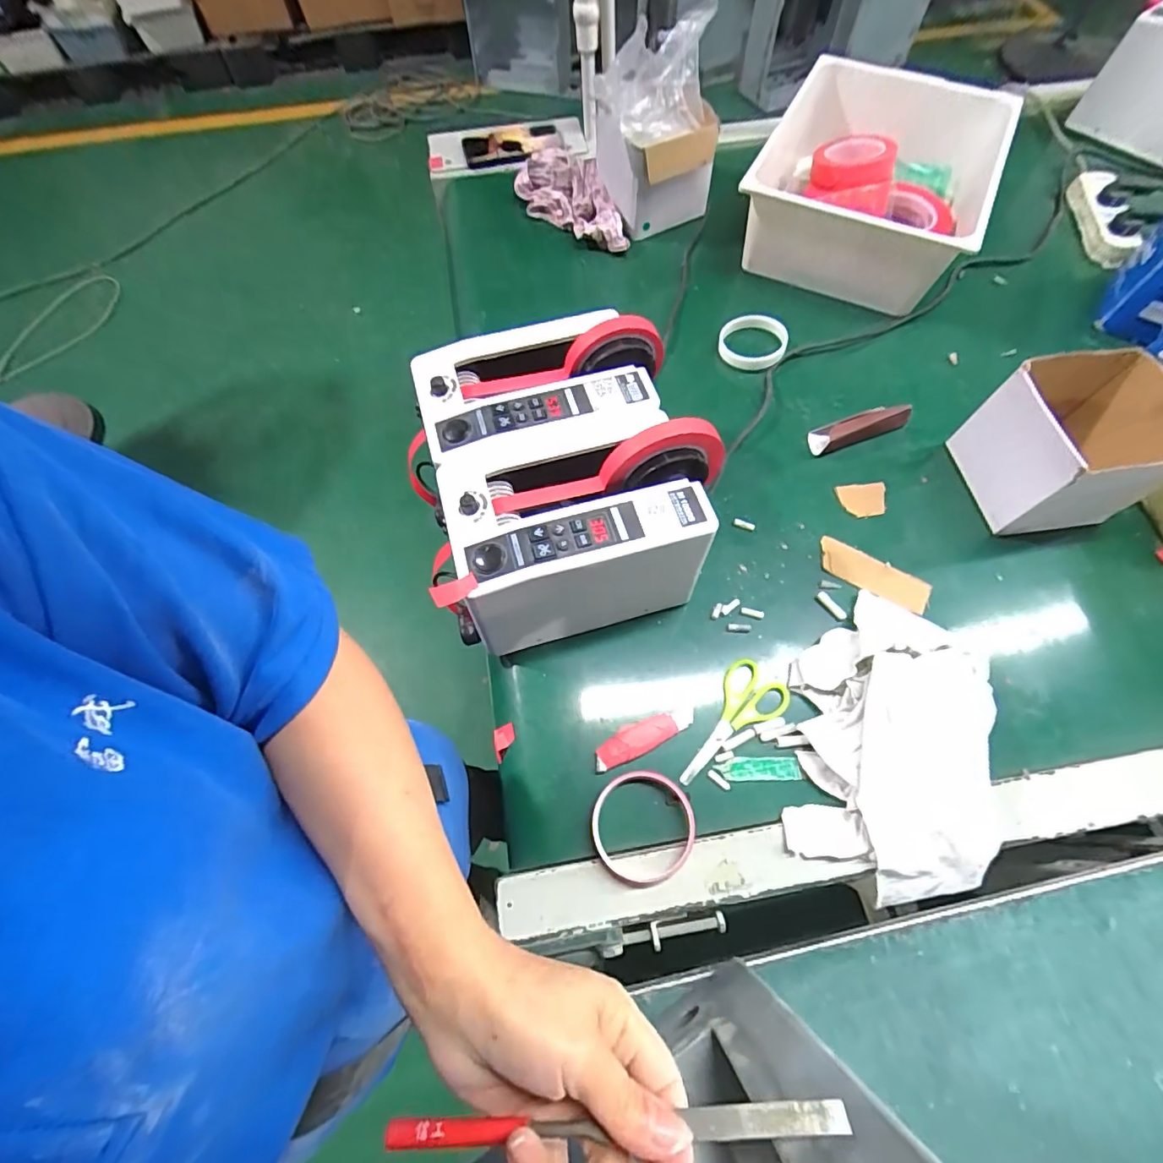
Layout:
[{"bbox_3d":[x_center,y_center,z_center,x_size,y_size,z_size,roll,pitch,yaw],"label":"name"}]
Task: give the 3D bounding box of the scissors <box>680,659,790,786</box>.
[{"bbox_3d":[0.133,0.133,0.493,0.130,0.010,0.058,-42,72,-15],"label":"scissors"}]

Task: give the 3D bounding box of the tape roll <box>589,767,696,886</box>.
[{"bbox_3d":[0.051,0.204,0.441,0.083,0.011,0.086,-1,67,2],"label":"tape roll"}]

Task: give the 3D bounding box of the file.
[{"bbox_3d":[0.010,0.217,0.211,0.182,0.007,0.009,-8,67,5],"label":"file"}]

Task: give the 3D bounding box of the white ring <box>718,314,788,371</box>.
[{"bbox_3d":[0.219,-0.310,0.676,0.083,0.024,0.079,-1,67,2],"label":"white ring"}]

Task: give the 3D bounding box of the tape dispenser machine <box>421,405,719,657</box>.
[{"bbox_3d":[0.000,-0.045,0.489,0.249,0.161,0.143,-15,67,-5],"label":"tape dispenser machine"}]

